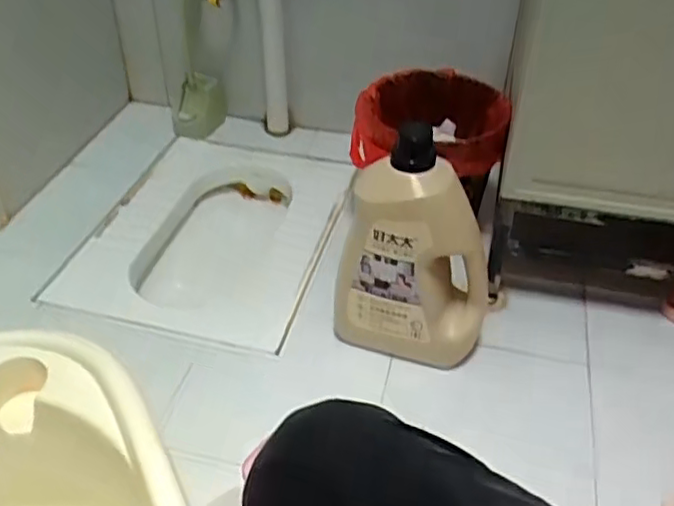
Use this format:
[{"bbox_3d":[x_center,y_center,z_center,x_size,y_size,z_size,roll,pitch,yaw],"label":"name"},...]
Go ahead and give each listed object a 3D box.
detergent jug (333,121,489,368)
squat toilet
[{"bbox_3d":[0.119,-0.009,0.975,0.226,0.374,0.116,12,41,12],"label":"detergent jug"},{"bbox_3d":[-0.235,0.022,1.362,0.433,0.227,0.552,10,40,10],"label":"squat toilet"}]

